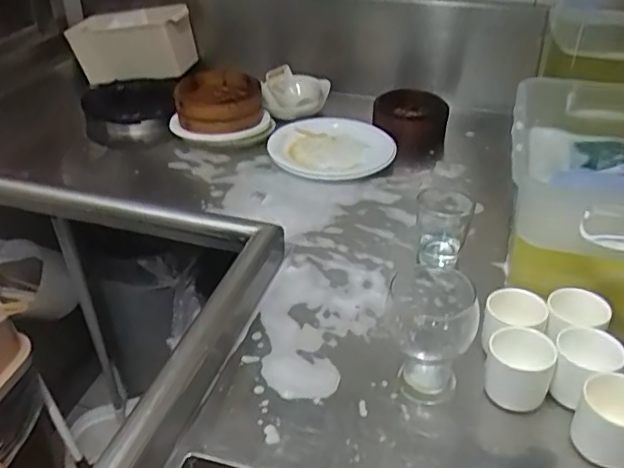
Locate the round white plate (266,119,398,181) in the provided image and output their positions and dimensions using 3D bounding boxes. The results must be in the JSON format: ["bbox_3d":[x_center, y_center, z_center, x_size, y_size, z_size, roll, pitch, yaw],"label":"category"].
[{"bbox_3d":[0.035,-0.165,1.096,0.233,0.033,0.205,0,34,-1],"label":"round white plate"}]

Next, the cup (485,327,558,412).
[{"bbox_3d":[0.215,0.140,0.613,0.064,0.076,0.056,11,36,15],"label":"cup"}]

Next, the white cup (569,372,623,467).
[{"bbox_3d":[0.281,0.178,0.550,0.061,0.083,0.058,-1,36,1],"label":"white cup"}]

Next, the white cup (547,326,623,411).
[{"bbox_3d":[0.279,0.142,0.604,0.063,0.068,0.068,18,38,24],"label":"white cup"}]

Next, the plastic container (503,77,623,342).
[{"bbox_3d":[0.396,-0.065,0.765,0.262,0.182,0.390,17,37,22],"label":"plastic container"}]

